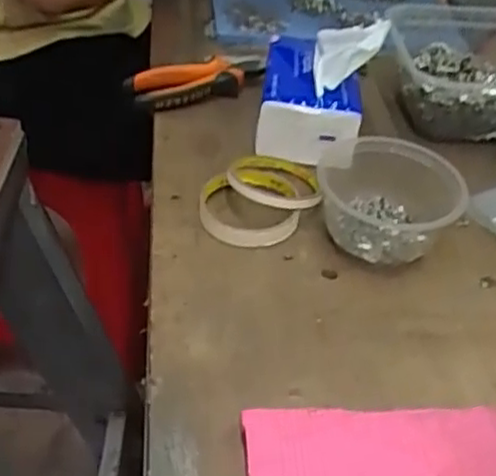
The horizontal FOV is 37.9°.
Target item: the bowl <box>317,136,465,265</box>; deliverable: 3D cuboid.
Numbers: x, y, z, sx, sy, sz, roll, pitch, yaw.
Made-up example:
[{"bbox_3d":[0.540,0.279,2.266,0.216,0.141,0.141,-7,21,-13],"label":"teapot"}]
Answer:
[{"bbox_3d":[0.114,-0.037,0.594,0.120,0.063,0.108,14,42,8],"label":"bowl"}]

